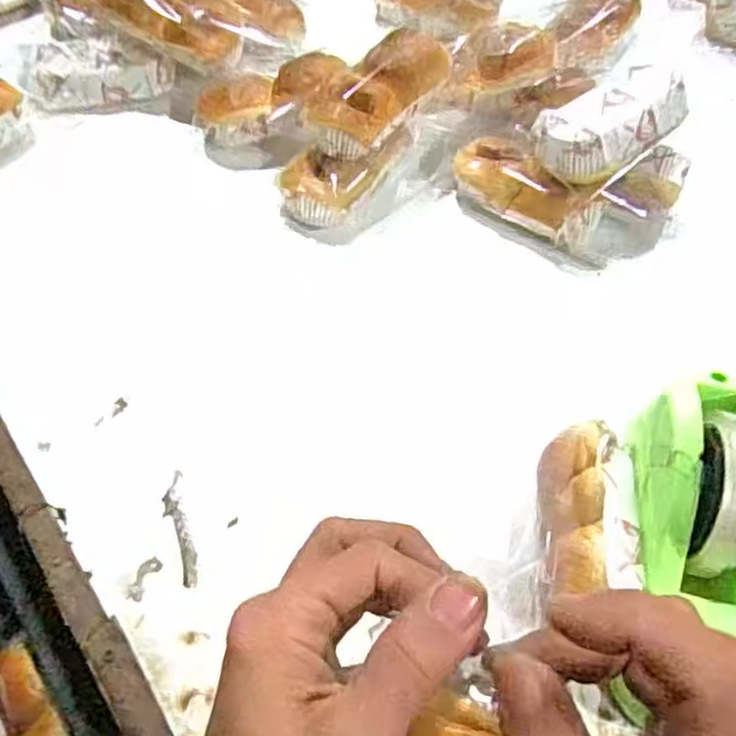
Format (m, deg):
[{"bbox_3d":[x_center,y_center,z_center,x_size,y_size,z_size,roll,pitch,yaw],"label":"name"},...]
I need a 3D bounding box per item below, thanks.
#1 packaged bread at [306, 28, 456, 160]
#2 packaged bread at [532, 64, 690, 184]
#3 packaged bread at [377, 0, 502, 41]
[{"bbox_3d":[0.009,-0.239,0.605,0.075,0.048,0.129,31,62,17],"label":"packaged bread"},{"bbox_3d":[0.205,-0.205,0.586,0.135,0.043,0.073,-31,64,-20],"label":"packaged bread"},{"bbox_3d":[0.067,-0.402,0.783,0.155,0.047,0.063,37,63,20],"label":"packaged bread"}]

